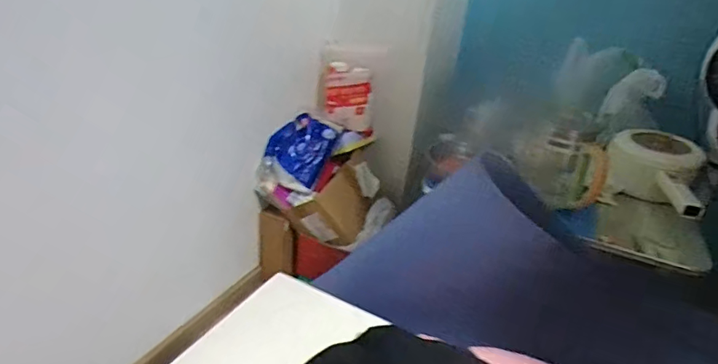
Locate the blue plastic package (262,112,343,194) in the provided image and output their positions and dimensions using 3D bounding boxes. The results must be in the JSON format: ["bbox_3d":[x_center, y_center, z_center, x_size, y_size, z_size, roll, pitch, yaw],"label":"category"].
[{"bbox_3d":[-0.159,-0.093,1.355,0.157,0.222,0.058,29,-13,-5],"label":"blue plastic package"}]

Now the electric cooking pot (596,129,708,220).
[{"bbox_3d":[0.651,-0.014,1.088,0.182,0.141,0.257,19,31,22],"label":"electric cooking pot"}]

